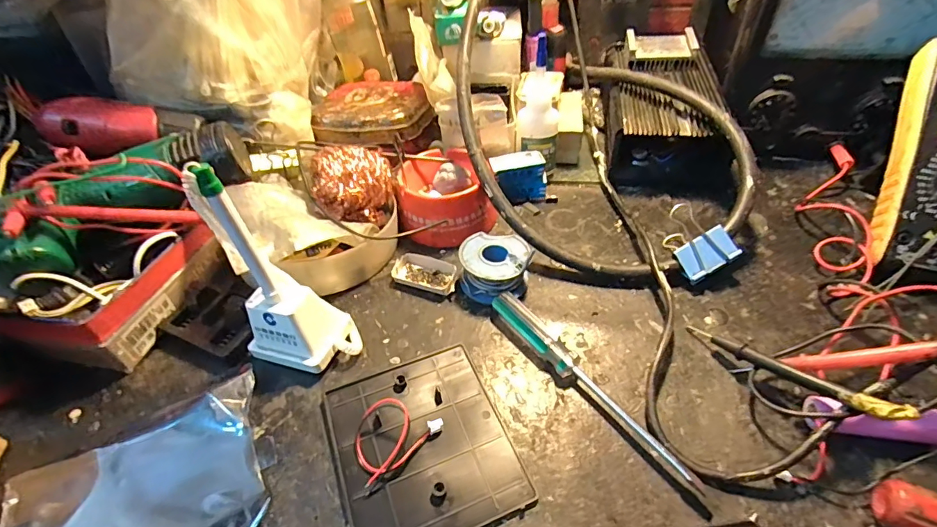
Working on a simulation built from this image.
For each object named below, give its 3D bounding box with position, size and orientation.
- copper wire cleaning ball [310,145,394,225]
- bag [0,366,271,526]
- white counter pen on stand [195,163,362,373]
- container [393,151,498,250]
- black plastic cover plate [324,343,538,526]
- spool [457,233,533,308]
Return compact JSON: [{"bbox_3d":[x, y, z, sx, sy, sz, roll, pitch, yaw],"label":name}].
[{"bbox_3d":[-0.092,-0.064,0.366,0.060,0.051,0.049,-13,47,-10],"label":"copper wire cleaning ball"},{"bbox_3d":[-0.174,0.122,0.235,0.123,0.018,0.084,-22,49,-17],"label":"bag"},{"bbox_3d":[-0.110,0.011,0.264,0.068,0.129,0.044,12,48,14],"label":"white counter pen on stand"},{"bbox_3d":[-0.018,-0.060,0.393,0.088,0.038,0.092,13,48,14],"label":"container"},{"bbox_3d":[-0.027,0.100,0.256,0.093,0.008,0.107,-18,48,-14],"label":"black plastic cover plate"},{"bbox_3d":[0.020,0.002,0.340,0.051,0.029,0.049,-1,46,1],"label":"spool"}]

